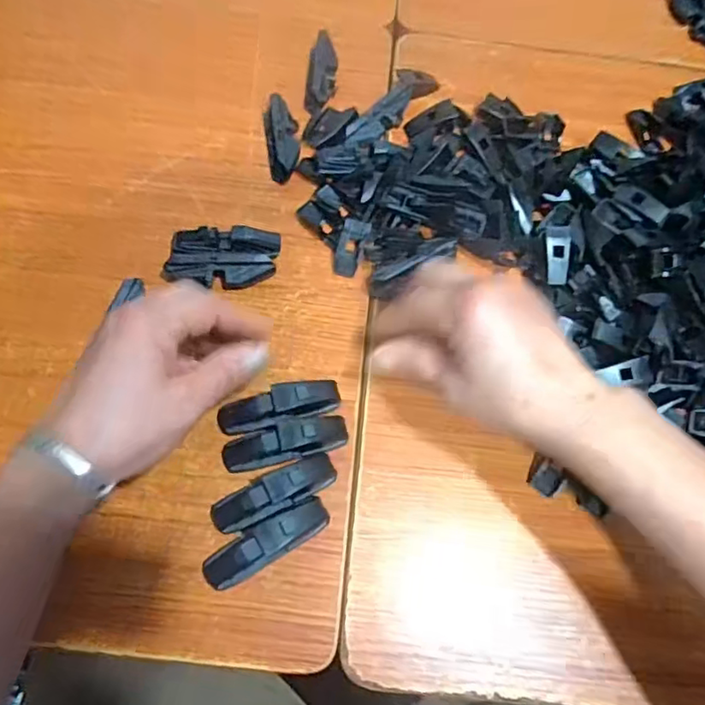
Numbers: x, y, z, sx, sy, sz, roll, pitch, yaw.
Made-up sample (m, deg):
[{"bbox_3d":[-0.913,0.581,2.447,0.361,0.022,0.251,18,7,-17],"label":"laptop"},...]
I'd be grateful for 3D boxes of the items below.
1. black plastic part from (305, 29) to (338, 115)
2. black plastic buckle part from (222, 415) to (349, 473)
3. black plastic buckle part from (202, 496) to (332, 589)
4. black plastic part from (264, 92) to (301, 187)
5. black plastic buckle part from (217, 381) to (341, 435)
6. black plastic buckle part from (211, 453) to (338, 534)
[{"bbox_3d":[-0.025,-0.222,0.473,0.024,0.015,0.077,4,68,-3],"label":"black plastic part"},{"bbox_3d":[-0.041,0.054,0.359,0.077,0.024,0.022,-12,70,-9],"label":"black plastic buckle part"},{"bbox_3d":[-0.050,0.109,0.338,0.077,0.023,0.021,-26,73,-14],"label":"black plastic buckle part"},{"bbox_3d":[-0.053,-0.162,0.451,0.025,0.023,0.067,-6,69,-7],"label":"black plastic part"},{"bbox_3d":[-0.046,0.034,0.369,0.077,0.027,0.023,-10,69,-8],"label":"black plastic buckle part"},{"bbox_3d":[-0.046,0.083,0.349,0.076,0.022,0.022,-23,72,-13],"label":"black plastic buckle part"}]

